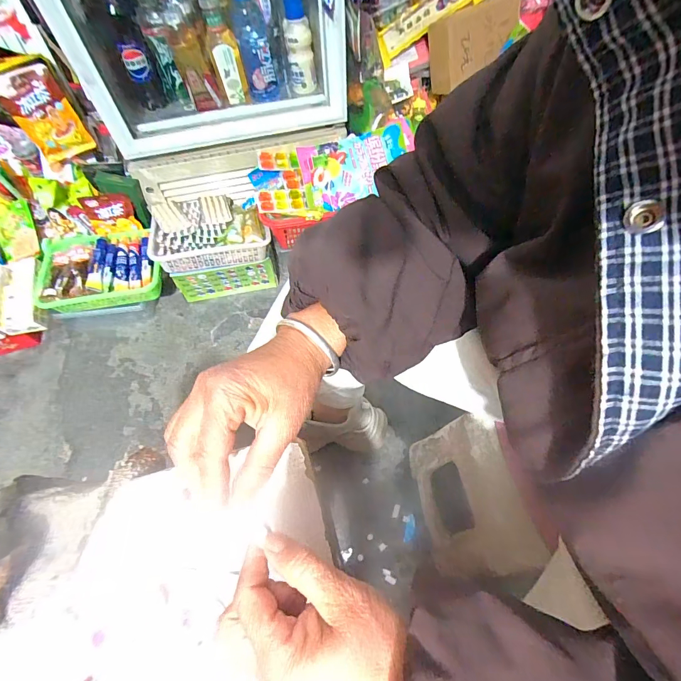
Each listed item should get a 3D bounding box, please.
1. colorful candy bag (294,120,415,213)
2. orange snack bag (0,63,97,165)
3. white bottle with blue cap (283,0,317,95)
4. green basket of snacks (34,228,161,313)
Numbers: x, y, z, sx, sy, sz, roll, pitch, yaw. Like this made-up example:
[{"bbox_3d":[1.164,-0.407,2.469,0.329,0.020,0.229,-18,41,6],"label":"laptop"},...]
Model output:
[{"bbox_3d":[0.042,-0.398,0.843,0.263,0.034,0.156,-15,86,6],"label":"colorful candy bag"},{"bbox_3d":[-0.626,-0.473,0.799,0.119,0.188,0.034,-13,61,-6],"label":"orange snack bag"},{"bbox_3d":[-0.090,-0.661,0.832,0.060,0.173,0.060,-5,60,-1],"label":"white bottle with blue cap"},{"bbox_3d":[-0.560,-0.168,0.885,0.276,0.076,0.184,-10,61,-4],"label":"green basket of snacks"}]

